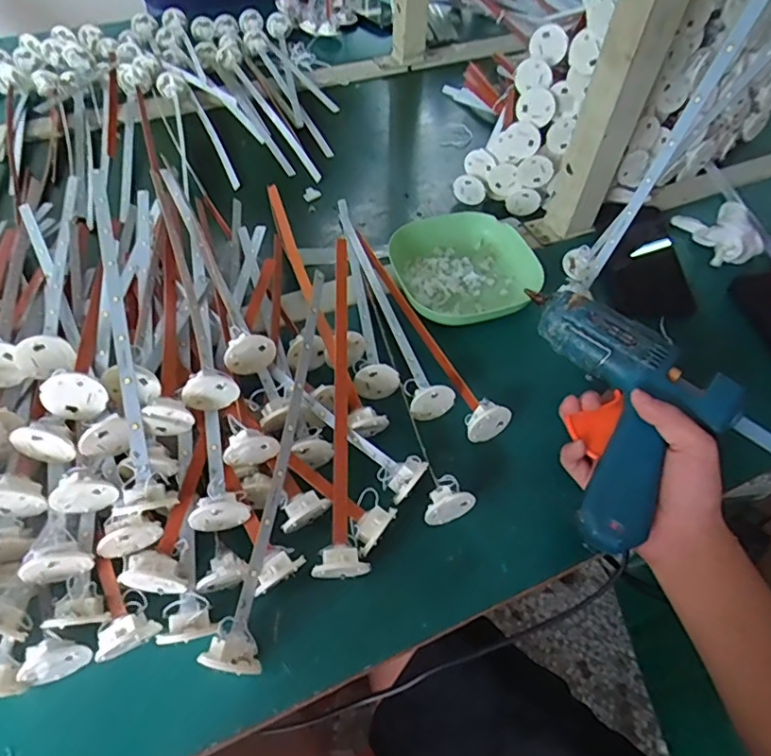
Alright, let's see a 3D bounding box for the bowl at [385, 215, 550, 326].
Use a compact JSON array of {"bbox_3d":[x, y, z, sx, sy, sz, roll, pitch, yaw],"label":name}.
[{"bbox_3d":[0.079,-0.107,0.542,0.136,0.032,0.135,1,53,-1],"label":"bowl"}]

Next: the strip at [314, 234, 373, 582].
[{"bbox_3d":[-0.034,0.011,0.430,0.030,0.056,0.282,-1,54,-2],"label":"strip"}]

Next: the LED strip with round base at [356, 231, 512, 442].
[{"bbox_3d":[0.033,-0.063,0.508,0.033,0.032,0.274,-18,56,-14],"label":"LED strip with round base"}]

